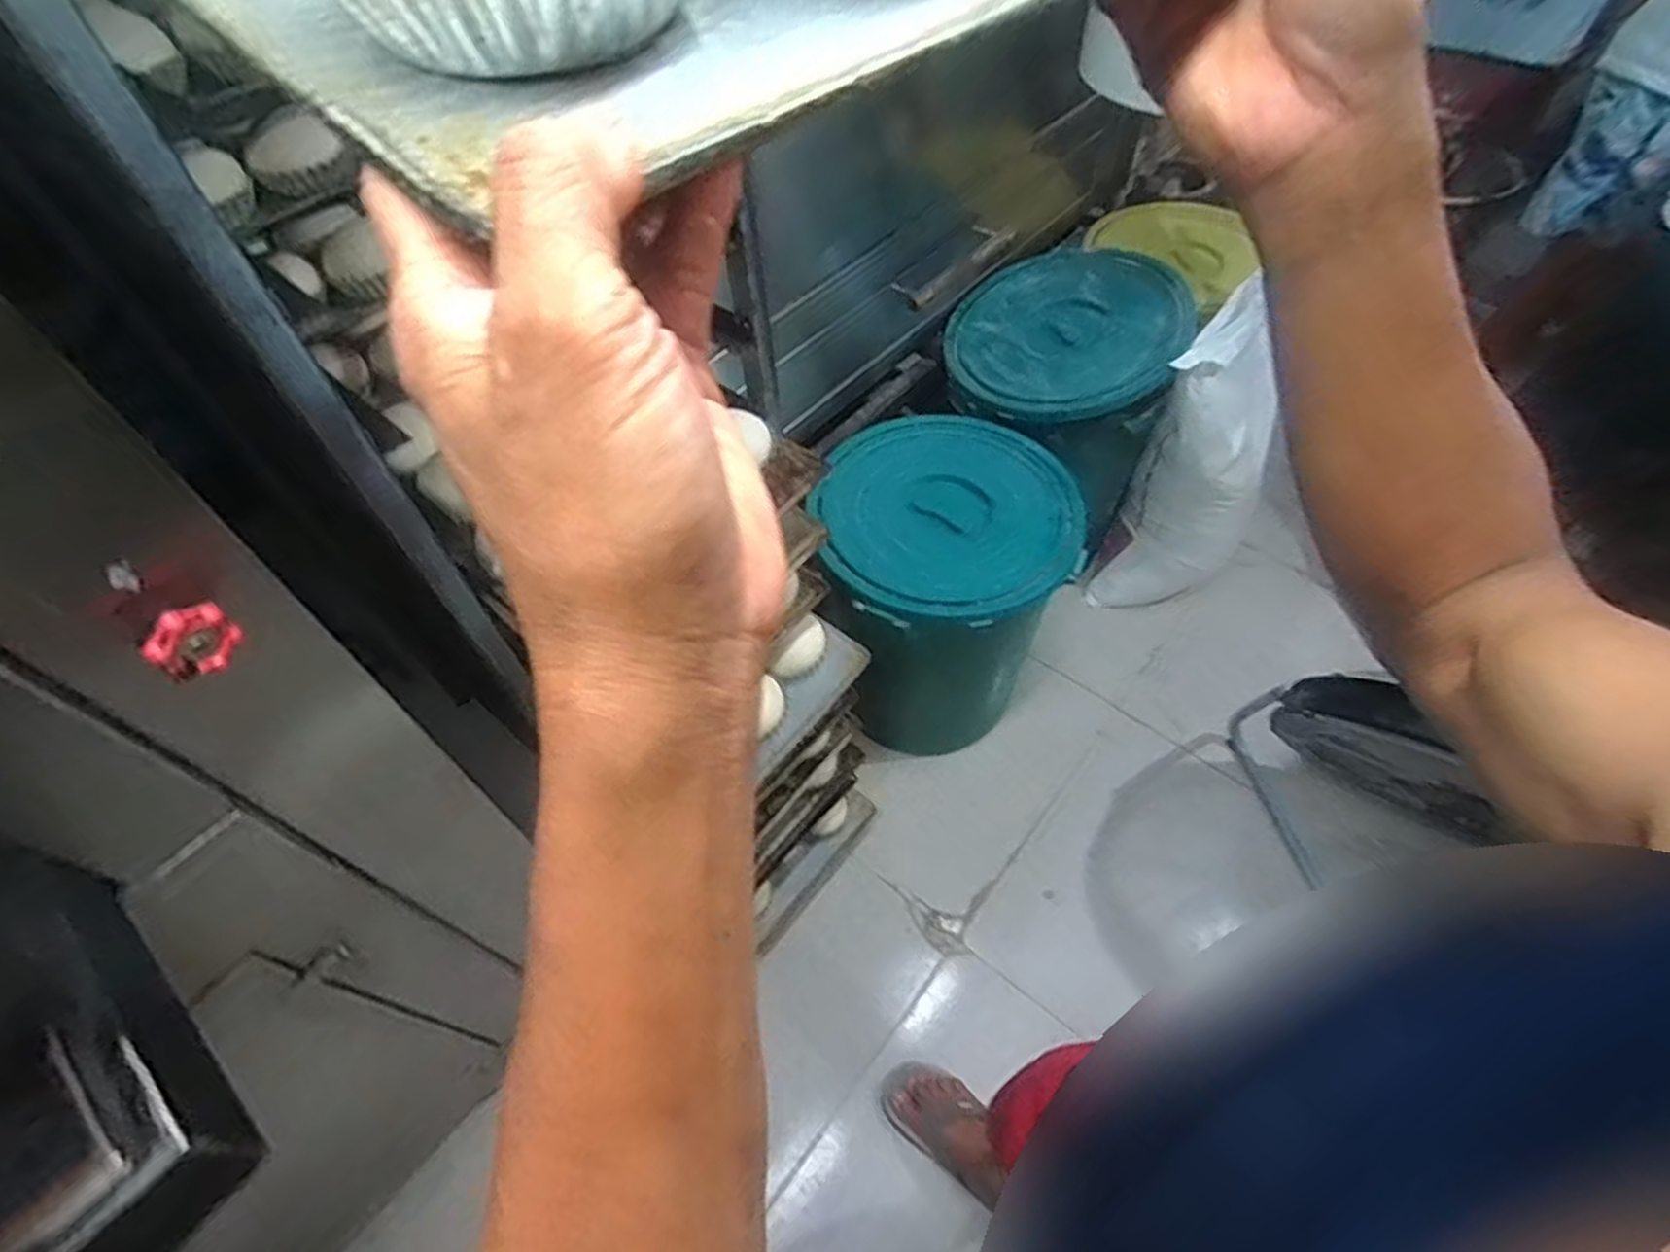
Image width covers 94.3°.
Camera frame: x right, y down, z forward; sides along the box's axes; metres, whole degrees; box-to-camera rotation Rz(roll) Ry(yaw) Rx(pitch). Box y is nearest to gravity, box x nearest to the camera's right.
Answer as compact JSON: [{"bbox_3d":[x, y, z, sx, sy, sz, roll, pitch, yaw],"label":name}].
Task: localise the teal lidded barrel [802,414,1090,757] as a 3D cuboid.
[{"bbox_3d":[0.187,-0.052,1.426,0.404,0.503,0.392,-1,54,1],"label":"teal lidded barrel"}]

